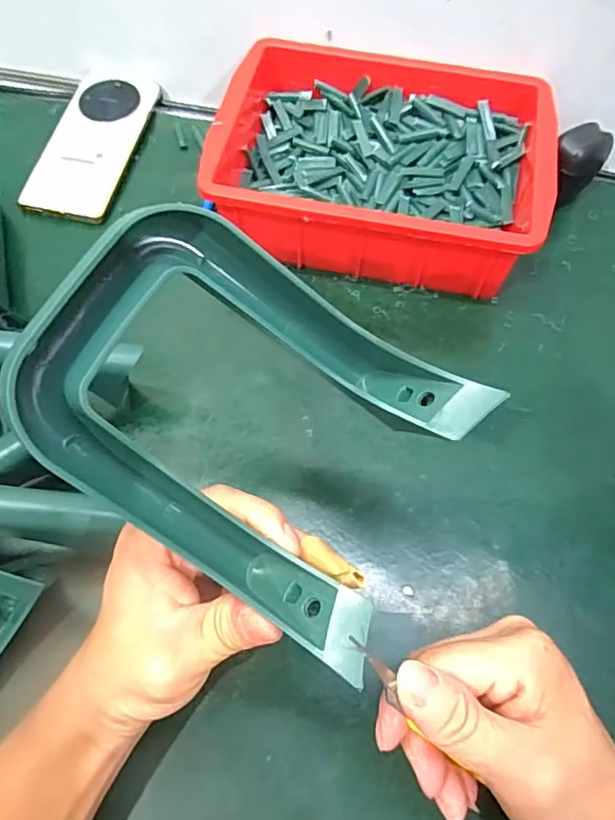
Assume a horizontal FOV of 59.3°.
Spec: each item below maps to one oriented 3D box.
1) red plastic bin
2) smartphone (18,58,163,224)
[{"bbox_3d":[0.056,-0.198,0.433,0.244,0.070,0.180,10,66,3],"label":"red plastic bin"},{"bbox_3d":[-0.188,-0.237,0.475,0.074,0.010,0.167,13,70,-1],"label":"smartphone"}]

